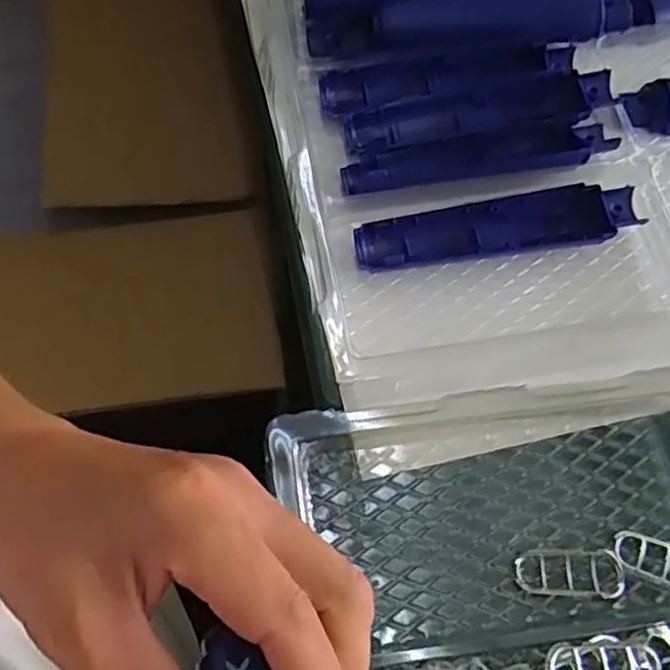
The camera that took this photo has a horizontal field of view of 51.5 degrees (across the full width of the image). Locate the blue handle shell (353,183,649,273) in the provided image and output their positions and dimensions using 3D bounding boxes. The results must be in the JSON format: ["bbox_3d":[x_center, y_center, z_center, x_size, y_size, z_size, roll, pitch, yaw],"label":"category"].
[{"bbox_3d":[0.096,-0.064,0.413,0.165,0.015,0.036,-6,67,-4],"label":"blue handle shell"}]

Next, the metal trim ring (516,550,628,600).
[{"bbox_3d":[0.116,0.118,0.342,0.052,0.009,0.022,0,66,-2],"label":"metal trim ring"}]

